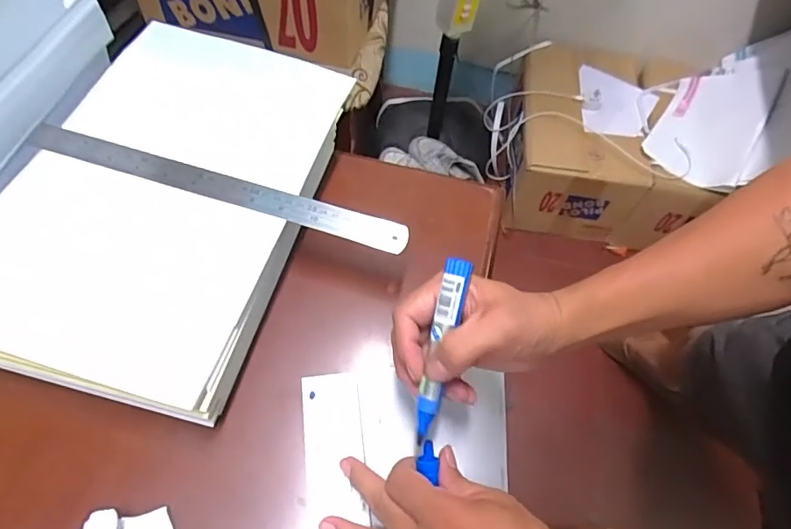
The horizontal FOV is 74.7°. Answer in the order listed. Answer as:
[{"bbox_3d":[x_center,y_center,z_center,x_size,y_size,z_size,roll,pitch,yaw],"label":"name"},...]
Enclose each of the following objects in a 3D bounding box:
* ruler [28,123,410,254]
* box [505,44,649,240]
[{"bbox_3d":[-0.143,-0.064,0.420,0.312,0.004,0.027,16,65,4],"label":"ruler"},{"bbox_3d":[0.471,-0.344,1.415,0.324,0.257,0.474,7,59,0],"label":"box"}]

